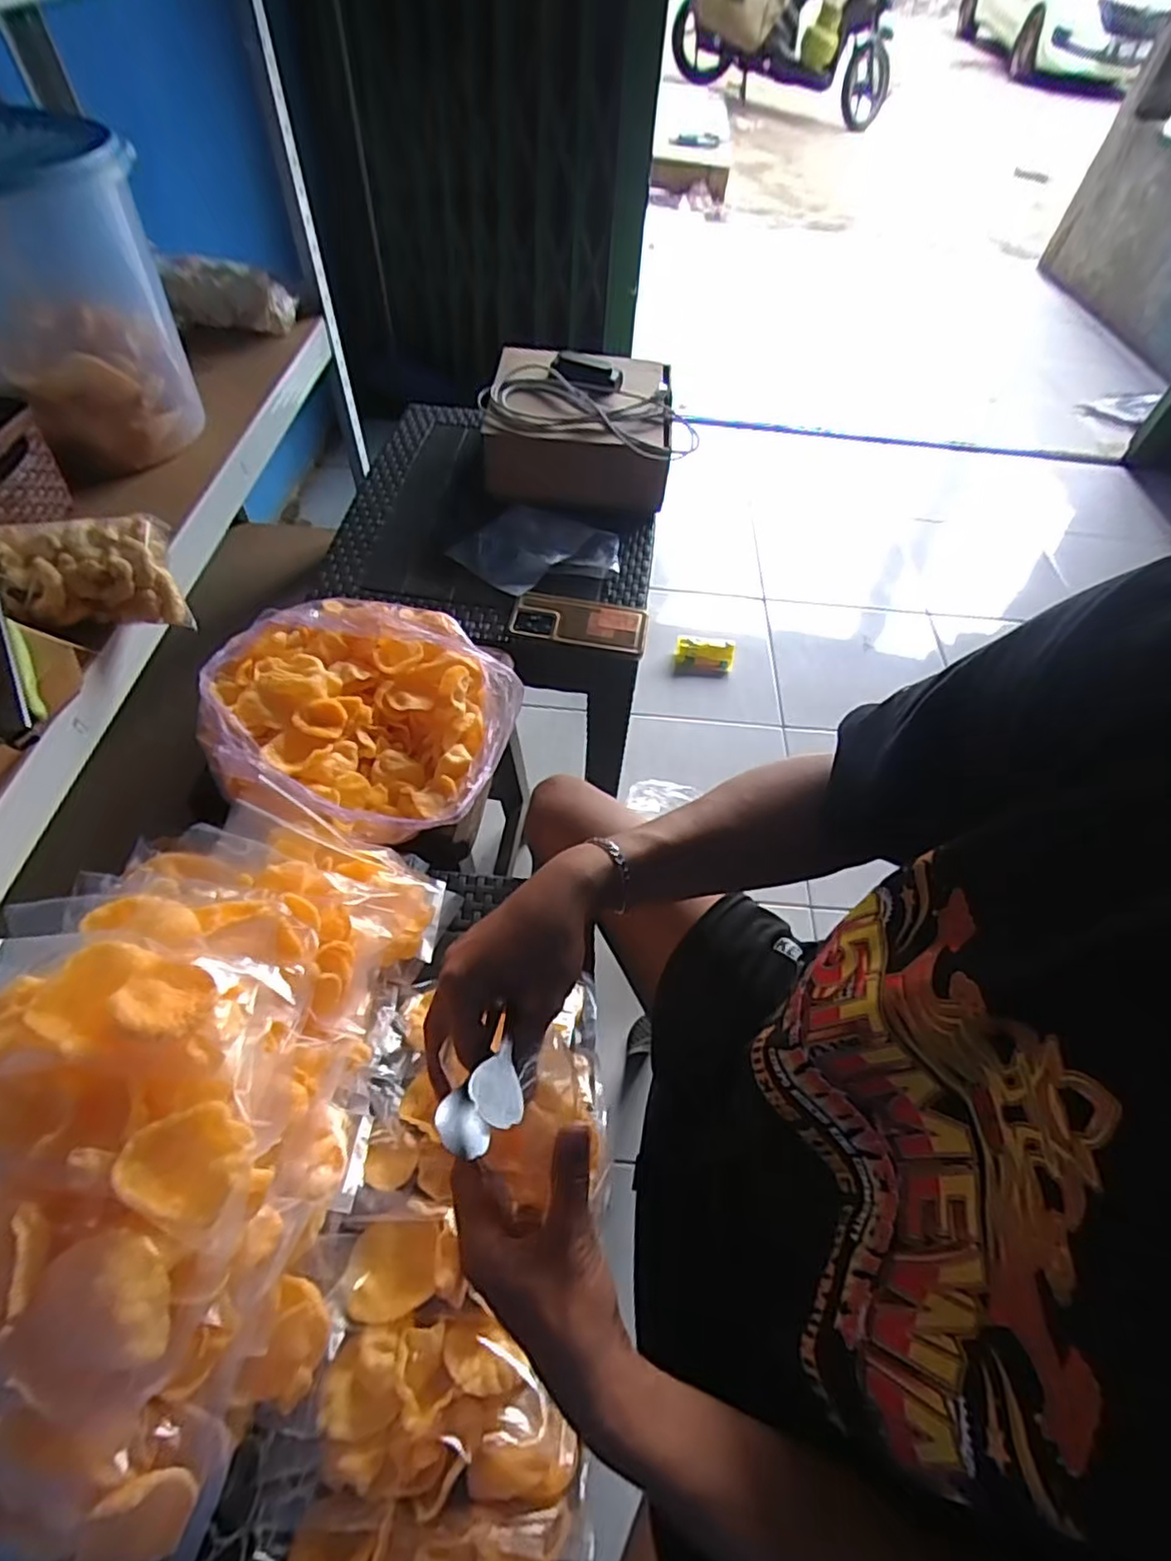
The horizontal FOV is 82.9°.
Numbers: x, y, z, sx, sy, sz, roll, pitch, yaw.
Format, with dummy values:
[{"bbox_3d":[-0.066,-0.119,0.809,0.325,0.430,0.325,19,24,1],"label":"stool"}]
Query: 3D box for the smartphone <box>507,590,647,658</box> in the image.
[{"bbox_3d":[-0.005,-0.207,0.846,0.166,0.012,0.090,13,54,4],"label":"smartphone"}]

